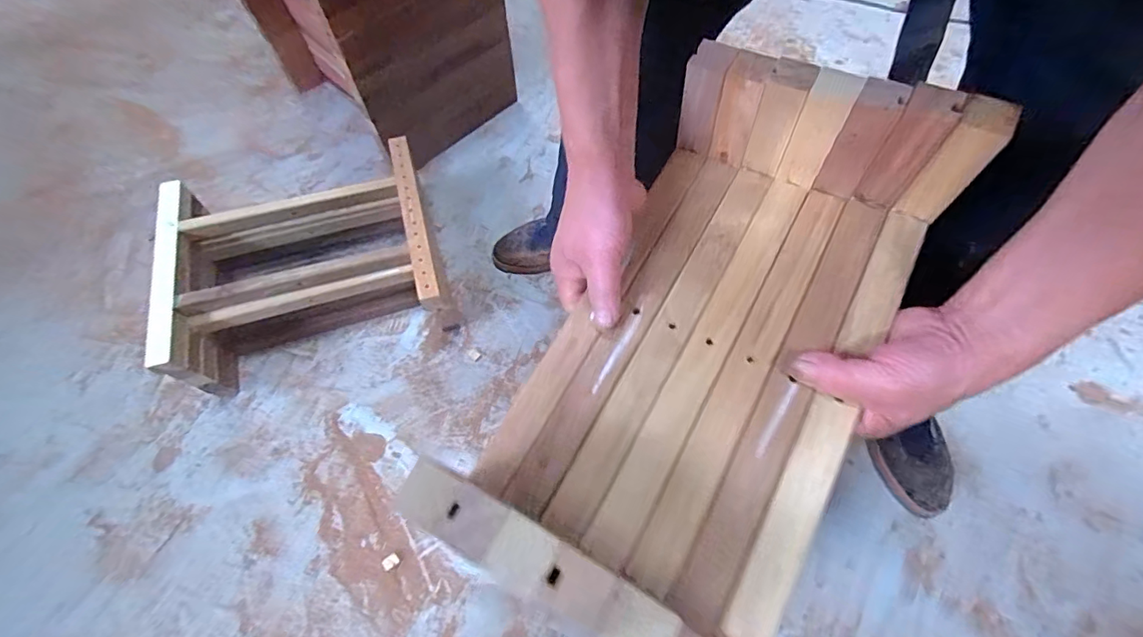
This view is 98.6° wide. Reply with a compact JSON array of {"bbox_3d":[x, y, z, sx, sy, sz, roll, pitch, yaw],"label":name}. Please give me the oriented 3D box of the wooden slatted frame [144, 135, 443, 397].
[{"bbox_3d":[-0.414,-0.080,0.797,0.375,0.179,0.304,-14,65,-9],"label":"wooden slatted frame"}]

